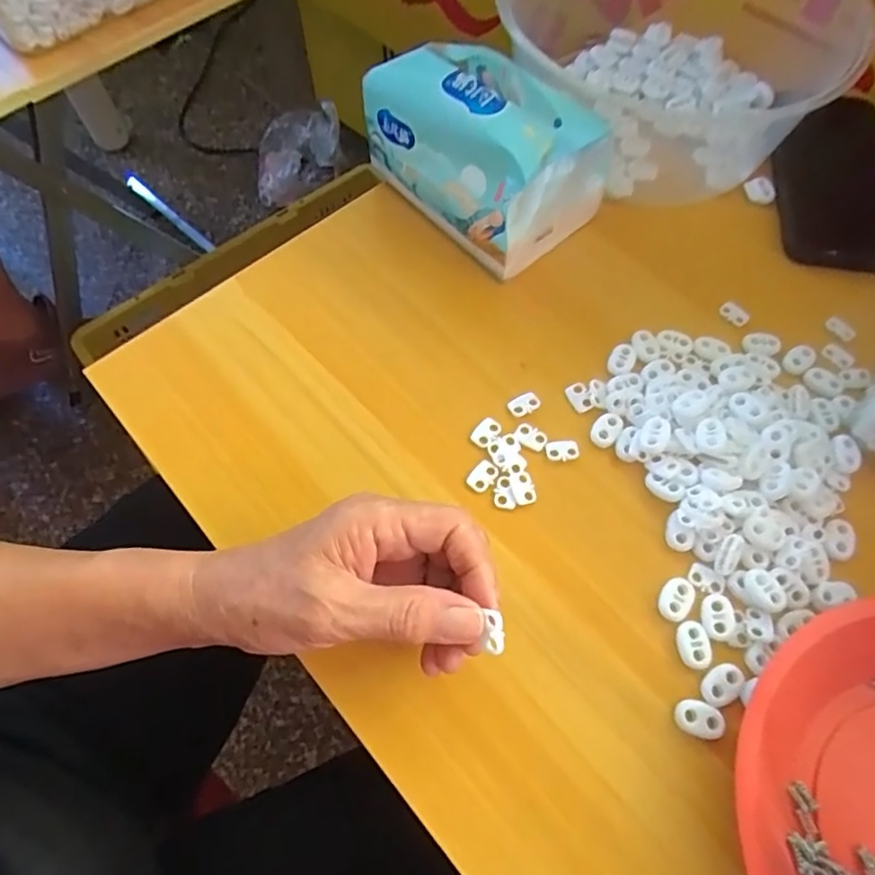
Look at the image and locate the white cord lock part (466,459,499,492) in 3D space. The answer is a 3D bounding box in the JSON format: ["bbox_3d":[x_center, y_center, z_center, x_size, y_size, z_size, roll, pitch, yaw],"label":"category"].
[{"bbox_3d":[0.026,0.022,0.332,0.012,0.004,0.019,39,71,17],"label":"white cord lock part"}]

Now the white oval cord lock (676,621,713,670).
[{"bbox_3d":[0.128,0.103,0.292,0.015,0.004,0.022,-9,65,-4],"label":"white oval cord lock"}]

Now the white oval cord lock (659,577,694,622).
[{"bbox_3d":[0.123,0.082,0.302,0.015,0.004,0.023,33,69,15],"label":"white oval cord lock"}]

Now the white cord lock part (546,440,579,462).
[{"bbox_3d":[0.072,0.007,0.338,0.018,0.004,0.012,-8,65,-4],"label":"white cord lock part"}]

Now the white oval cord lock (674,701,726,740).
[{"bbox_3d":[0.124,0.134,0.279,0.022,0.007,0.014,16,66,7],"label":"white oval cord lock"}]

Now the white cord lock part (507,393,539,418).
[{"bbox_3d":[0.052,-0.020,0.351,0.018,0.004,0.012,-30,68,-13],"label":"white cord lock part"}]

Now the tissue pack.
[{"bbox_3d":[0.034,-0.195,0.391,0.105,0.088,0.142,-39,71,-17],"label":"tissue pack"}]

